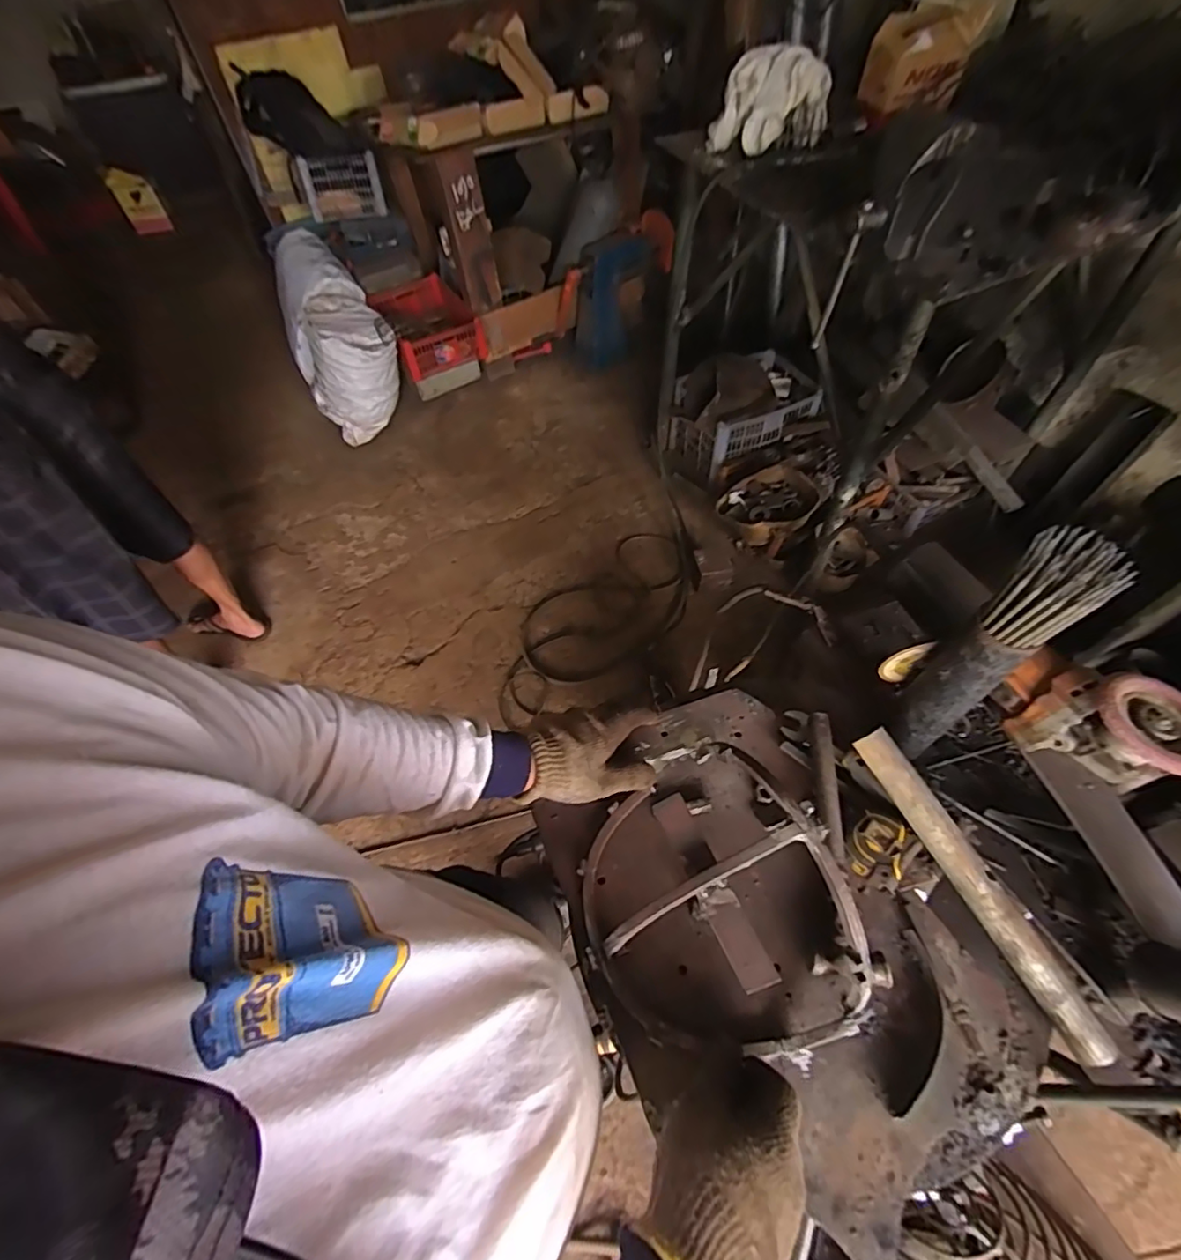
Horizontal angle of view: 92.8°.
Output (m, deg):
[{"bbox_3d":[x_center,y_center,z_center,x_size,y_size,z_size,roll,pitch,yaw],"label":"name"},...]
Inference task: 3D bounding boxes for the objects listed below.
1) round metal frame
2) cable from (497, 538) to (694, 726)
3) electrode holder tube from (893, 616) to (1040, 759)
[{"bbox_3d":[0.086,0.213,0.466,0.188,0.116,0.261,-19,57,-9],"label":"round metal frame"},{"bbox_3d":[0.025,-0.022,1.669,0.786,0.034,0.338,-38,62,-20],"label":"cable"},{"bbox_3d":[0.326,0.058,0.522,0.045,0.189,0.053,-35,61,-19],"label":"electrode holder tube"}]

